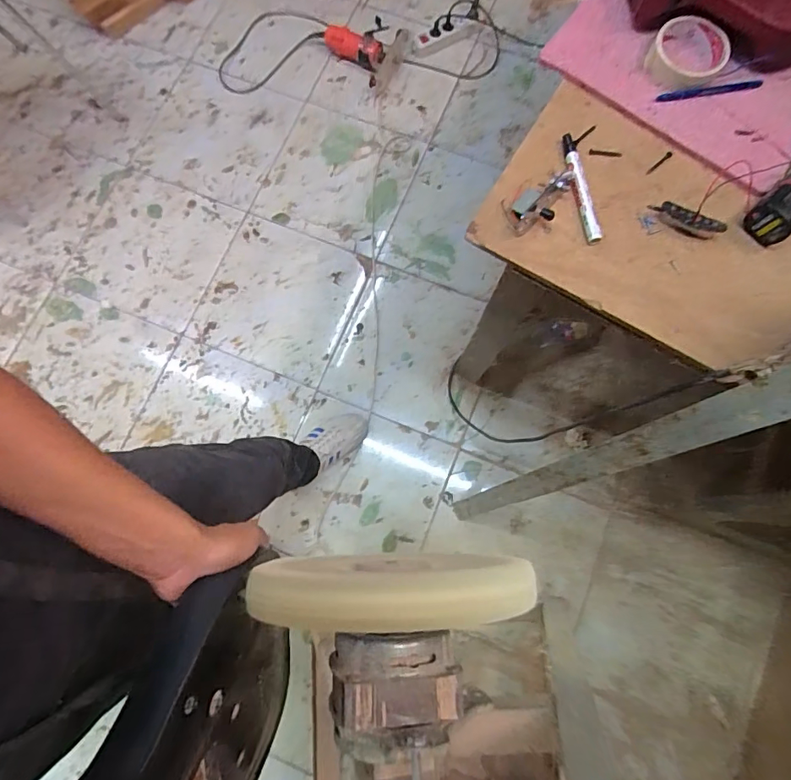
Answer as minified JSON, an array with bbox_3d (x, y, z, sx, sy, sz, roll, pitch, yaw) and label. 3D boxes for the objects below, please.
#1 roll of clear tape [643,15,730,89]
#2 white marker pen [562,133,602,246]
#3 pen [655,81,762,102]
[{"bbox_3d":[0.360,-0.413,0.596,0.086,0.032,0.086,0,77,1],"label":"roll of clear tape"},{"bbox_3d":[0.221,-0.242,0.580,0.019,0.015,0.140,-11,77,-2],"label":"white marker pen"},{"bbox_3d":[0.396,-0.378,0.613,0.130,0.010,0.011,-6,77,-2],"label":"pen"}]

